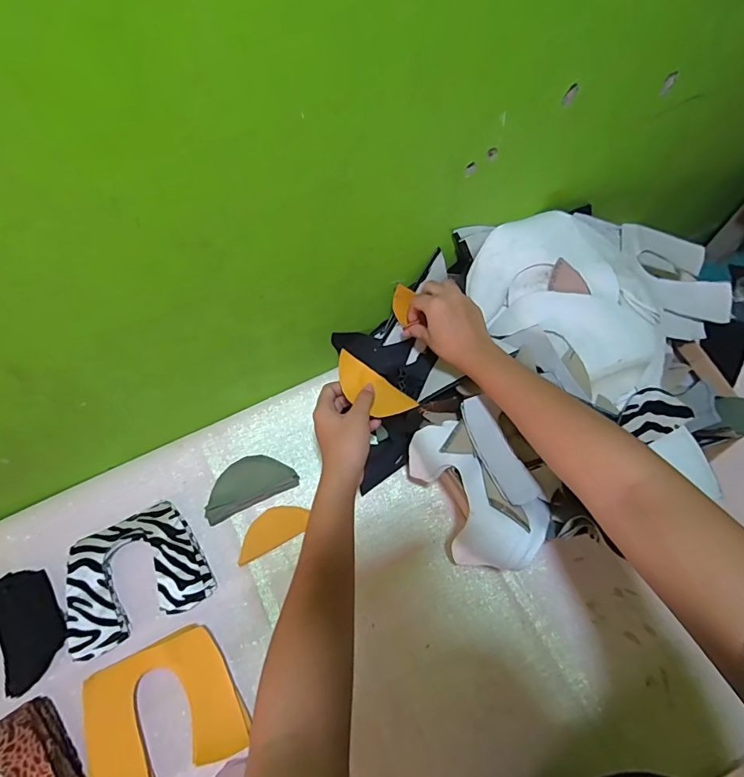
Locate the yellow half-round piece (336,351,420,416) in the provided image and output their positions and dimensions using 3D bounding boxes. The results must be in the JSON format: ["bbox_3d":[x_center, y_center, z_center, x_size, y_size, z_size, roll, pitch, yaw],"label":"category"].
[{"bbox_3d":[-0.001,0.003,0.506,0.102,0.005,0.041,36,82,-14],"label":"yellow half-round piece"}]

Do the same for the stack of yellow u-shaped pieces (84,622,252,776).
[{"bbox_3d":[-0.216,0.334,0.476,0.151,0.028,0.126,-23,66,-11],"label":"stack of yellow u-shaped pieces"}]

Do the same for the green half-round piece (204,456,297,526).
[{"bbox_3d":[-0.156,0.120,0.578,0.115,0.023,0.056,-24,66,-11],"label":"green half-round piece"}]

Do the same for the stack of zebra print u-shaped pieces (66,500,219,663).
[{"bbox_3d":[-0.276,0.214,0.533,0.154,0.033,0.129,-26,66,-12],"label":"stack of zebra print u-shaped pieces"}]

